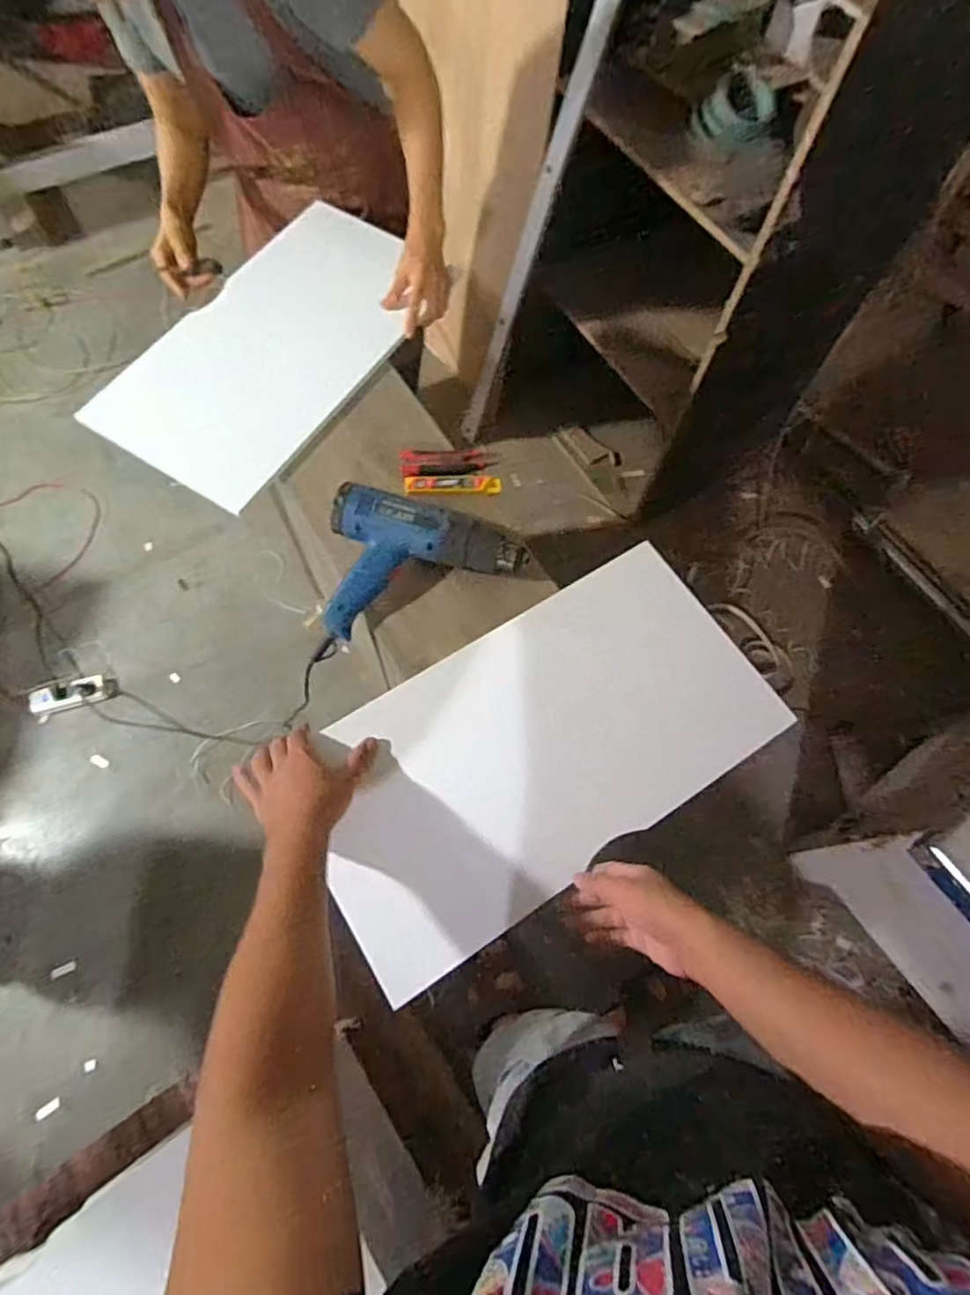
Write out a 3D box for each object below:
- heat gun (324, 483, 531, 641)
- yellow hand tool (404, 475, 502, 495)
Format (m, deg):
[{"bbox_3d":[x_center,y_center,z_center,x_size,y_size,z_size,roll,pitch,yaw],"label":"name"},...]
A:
[{"bbox_3d":[-0.068,-0.105,0.793,0.249,0.068,0.176,2,67,-2],"label":"heat gun"},{"bbox_3d":[-0.044,-0.224,0.879,0.129,0.019,0.022,-2,67,-4],"label":"yellow hand tool"}]

